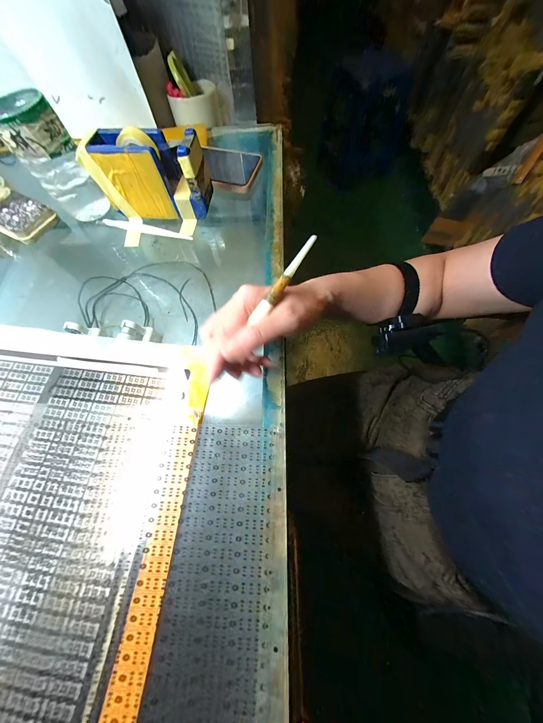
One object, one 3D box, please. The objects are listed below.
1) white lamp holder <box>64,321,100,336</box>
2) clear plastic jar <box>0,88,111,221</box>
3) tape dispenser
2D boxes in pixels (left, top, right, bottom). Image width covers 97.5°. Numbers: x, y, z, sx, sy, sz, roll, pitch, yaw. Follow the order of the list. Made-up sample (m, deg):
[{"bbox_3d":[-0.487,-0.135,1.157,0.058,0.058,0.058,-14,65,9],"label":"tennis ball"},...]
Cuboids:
[{"bbox_3d":[-0.328,-0.055,0.413,0.011,0.051,0.018,-34,67,26],"label":"white lamp holder"},{"bbox_3d":[-0.264,-0.244,0.291,0.061,0.106,0.058,-37,71,-12],"label":"clear plastic jar"},{"bbox_3d":[-0.144,-0.230,0.299,0.132,0.088,0.046,6,69,5],"label":"tape dispenser"}]

